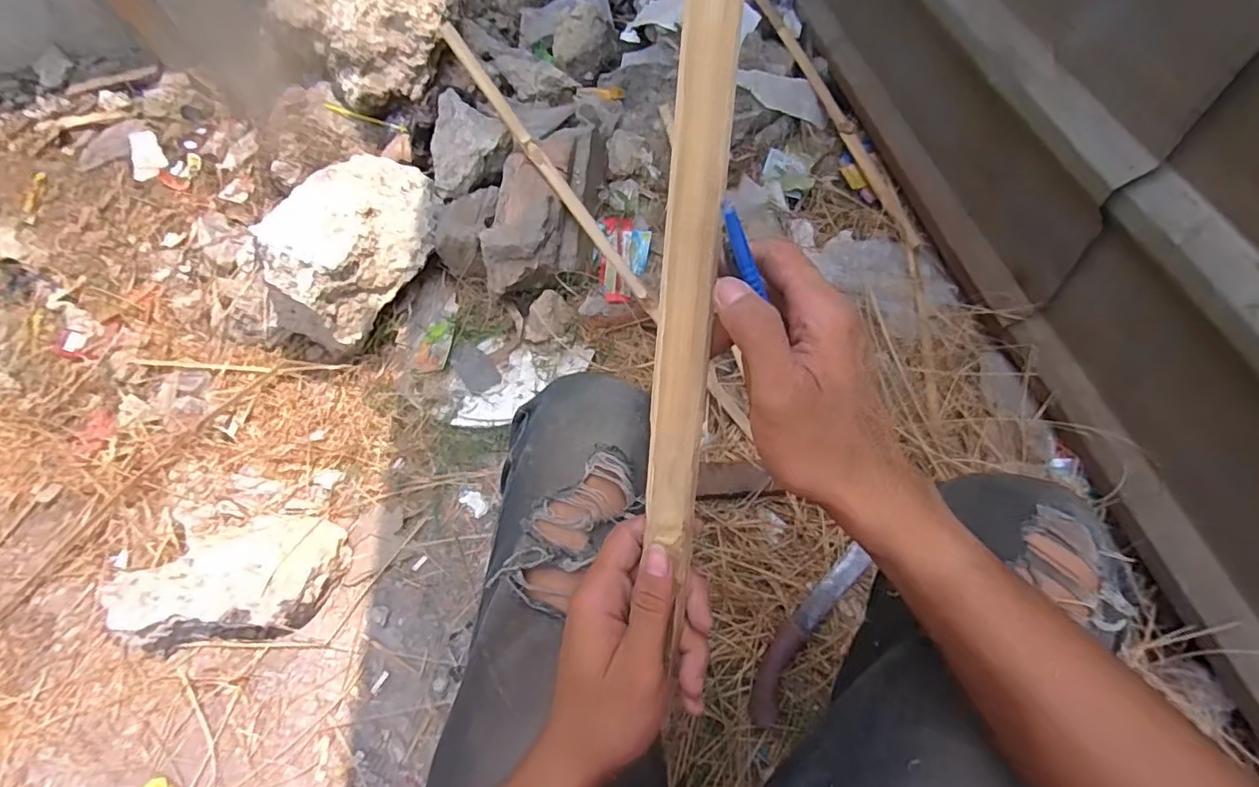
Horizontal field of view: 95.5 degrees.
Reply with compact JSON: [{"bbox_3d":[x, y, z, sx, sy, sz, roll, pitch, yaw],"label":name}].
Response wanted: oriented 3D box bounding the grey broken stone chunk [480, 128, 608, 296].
[{"bbox_3d":[-0.150,-0.346,1.023,0.164,0.103,0.347,5,62,8],"label":"grey broken stone chunk"}]

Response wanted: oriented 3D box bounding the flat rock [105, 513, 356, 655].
[{"bbox_3d":[-0.582,0.263,0.842,0.282,0.097,0.173,-10,61,0],"label":"flat rock"}]

